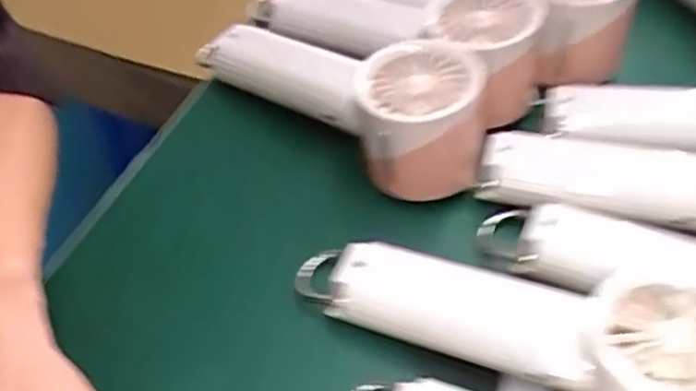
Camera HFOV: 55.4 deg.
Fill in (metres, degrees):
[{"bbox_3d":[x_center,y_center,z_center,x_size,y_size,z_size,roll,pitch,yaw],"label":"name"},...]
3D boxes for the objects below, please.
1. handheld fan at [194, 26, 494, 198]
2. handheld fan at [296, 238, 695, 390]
[{"bbox_3d":[-0.010,-0.058,0.380,0.187,0.067,0.059,25,56,31],"label":"handheld fan"},{"bbox_3d":[0.067,0.054,0.292,0.198,0.040,0.061,10,52,29],"label":"handheld fan"}]

